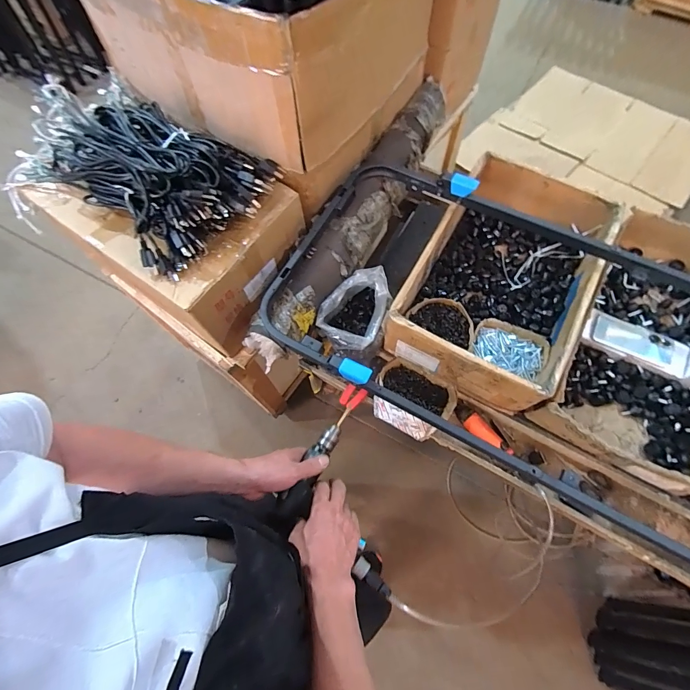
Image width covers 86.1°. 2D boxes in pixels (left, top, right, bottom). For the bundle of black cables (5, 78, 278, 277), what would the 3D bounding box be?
[{"bbox_3d":[-0.447,-0.335,0.743,0.538,0.124,0.286,18,70,10],"label":"bundle of black cables"}]

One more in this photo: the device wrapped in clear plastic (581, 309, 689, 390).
[{"bbox_3d":[0.680,0.011,0.806,0.289,0.062,0.093,27,72,13],"label":"device wrapped in clear plastic"}]

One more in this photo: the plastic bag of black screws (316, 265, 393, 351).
[{"bbox_3d":[0.022,-0.078,0.854,0.139,0.116,0.182,11,69,7],"label":"plastic bag of black screws"}]

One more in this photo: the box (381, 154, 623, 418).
[{"bbox_3d":[0.373,-0.153,0.869,0.353,0.162,0.531,28,72,13],"label":"box"}]

